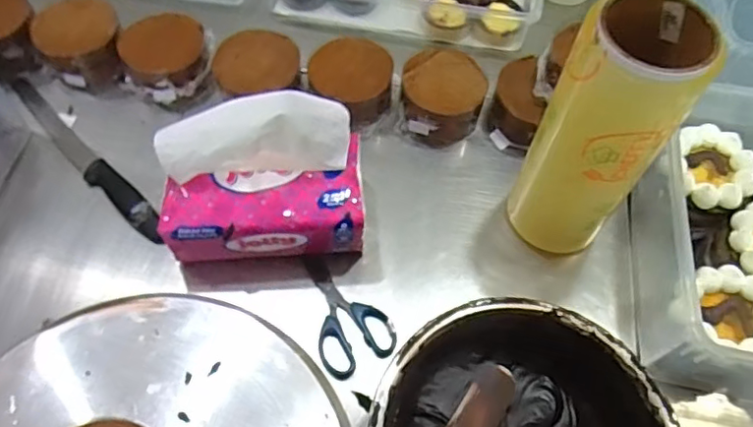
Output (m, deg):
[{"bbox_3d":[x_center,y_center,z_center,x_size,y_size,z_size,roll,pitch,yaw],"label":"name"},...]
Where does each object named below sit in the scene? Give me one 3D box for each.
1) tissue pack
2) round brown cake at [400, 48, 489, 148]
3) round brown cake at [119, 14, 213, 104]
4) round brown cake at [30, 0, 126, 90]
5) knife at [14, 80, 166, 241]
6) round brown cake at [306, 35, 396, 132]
[{"bbox_3d":[-0.105,-0.022,0.562,0.182,0.169,0.089,-4,61,-5],"label":"tissue pack"},{"bbox_3d":[0.077,-0.135,0.697,0.093,0.076,0.096,1,60,-2],"label":"round brown cake"},{"bbox_3d":[-0.249,-0.186,0.708,0.089,0.061,0.098,37,65,17],"label":"round brown cake"},{"bbox_3d":[-0.355,-0.205,0.714,0.092,0.062,0.101,1,60,-2],"label":"round brown cake"},{"bbox_3d":[-0.333,-0.068,0.665,0.295,0.021,0.028,41,66,19],"label":"knife"},{"bbox_3d":[-0.030,-0.153,0.694,0.090,0.056,0.092,1,60,-2],"label":"round brown cake"}]

